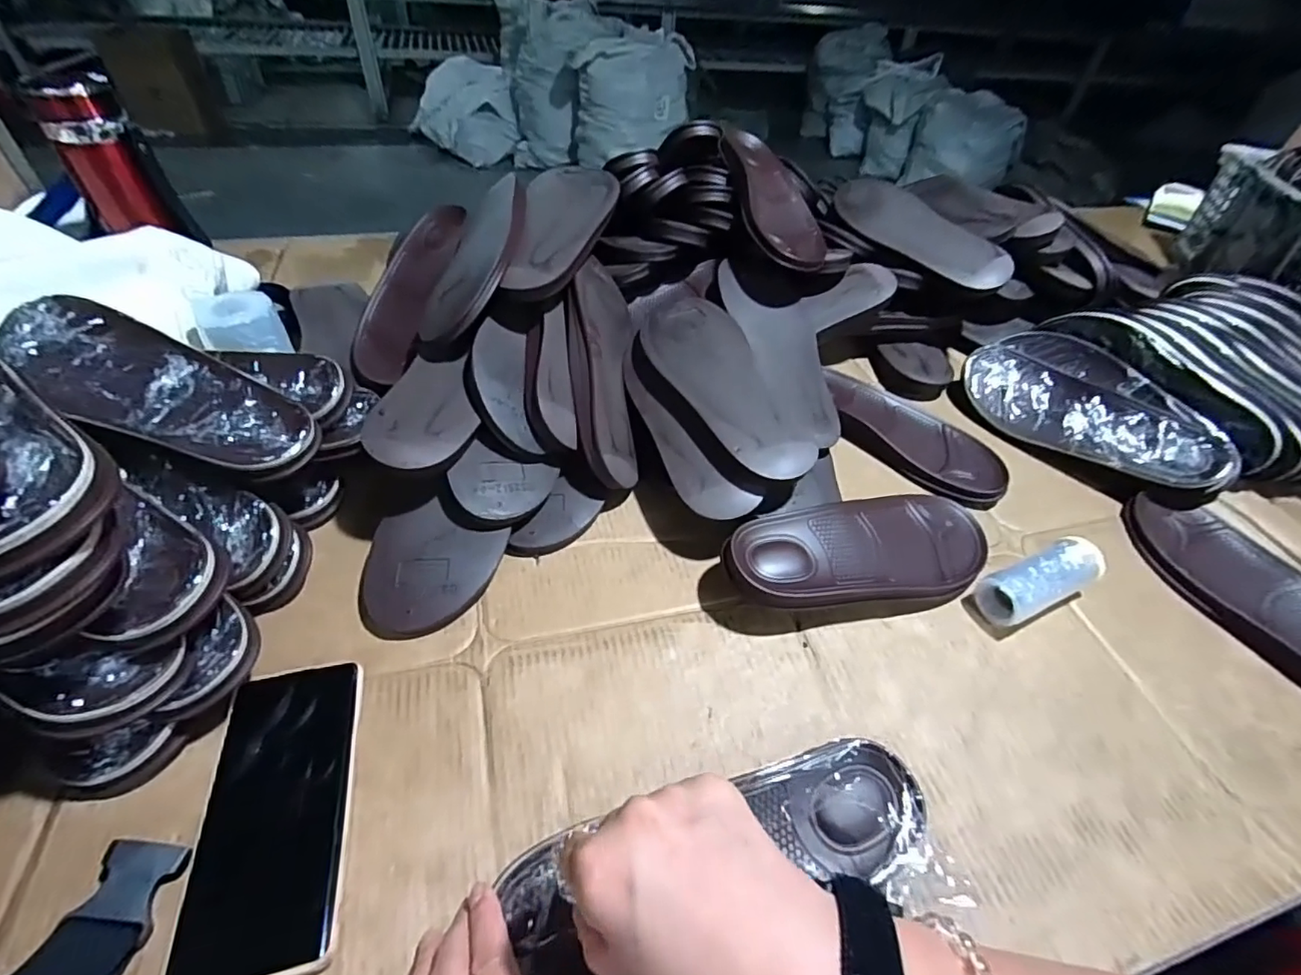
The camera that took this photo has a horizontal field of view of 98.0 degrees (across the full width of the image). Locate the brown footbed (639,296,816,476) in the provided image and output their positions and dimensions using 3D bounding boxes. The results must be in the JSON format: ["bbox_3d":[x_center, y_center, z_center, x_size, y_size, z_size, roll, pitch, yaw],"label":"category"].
[{"bbox_3d":[0.059,-0.098,0.525,0.099,0.039,0.249,-12,48,-17],"label":"brown footbed"}]

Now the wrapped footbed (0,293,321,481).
[{"bbox_3d":[-0.376,-0.075,0.425,0.252,0.020,0.088,26,51,7],"label":"wrapped footbed"}]

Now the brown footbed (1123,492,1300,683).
[{"bbox_3d":[0.530,0.100,0.479,0.105,0.030,0.248,-12,47,-17],"label":"brown footbed"}]

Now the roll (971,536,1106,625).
[{"bbox_3d":[0.320,0.077,0.464,0.106,0.041,0.037,-17,49,-22],"label":"roll"}]

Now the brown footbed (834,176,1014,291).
[{"bbox_3d":[0.333,-0.321,0.721,0.094,0.025,0.248,-33,60,-9],"label":"brown footbed"}]

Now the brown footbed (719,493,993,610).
[{"bbox_3d":[0.178,0.052,0.469,0.248,0.053,0.095,-11,46,-16],"label":"brown footbed"}]

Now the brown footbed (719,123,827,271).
[{"bbox_3d":[0.142,-0.347,0.659,0.094,0.031,0.262,-4,60,-10],"label":"brown footbed"}]

